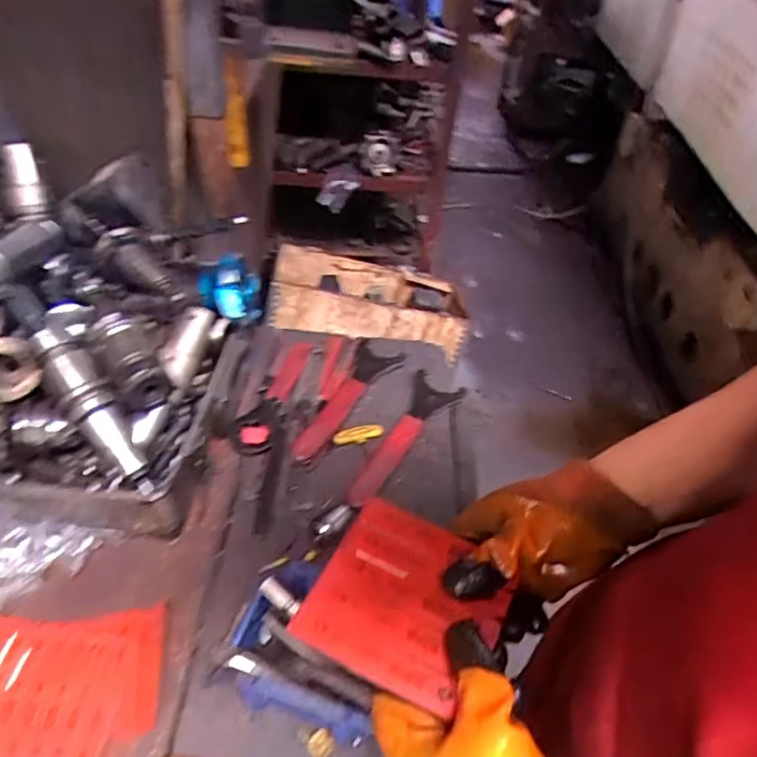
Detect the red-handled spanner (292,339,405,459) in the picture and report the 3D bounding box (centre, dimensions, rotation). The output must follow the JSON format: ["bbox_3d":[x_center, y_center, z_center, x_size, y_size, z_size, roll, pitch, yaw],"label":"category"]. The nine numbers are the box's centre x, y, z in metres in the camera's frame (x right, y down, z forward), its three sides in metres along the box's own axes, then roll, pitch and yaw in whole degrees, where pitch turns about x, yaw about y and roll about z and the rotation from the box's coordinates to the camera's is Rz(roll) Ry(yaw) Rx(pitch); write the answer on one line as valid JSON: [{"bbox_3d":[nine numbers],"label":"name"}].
[{"bbox_3d":[-0.039,0.022,0.738,0.063,0.018,0.229,21,45,15],"label":"red-handled spanner"}]

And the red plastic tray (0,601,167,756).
[{"bbox_3d":[-0.283,0.247,0.474,0.205,0.033,0.122,1,44,-6],"label":"red plastic tray"}]

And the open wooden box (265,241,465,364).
[{"bbox_3d":[-0.031,-0.228,1.663,0.540,0.166,0.351,7,43,0],"label":"open wooden box"}]

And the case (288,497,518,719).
[{"bbox_3d":[0.019,0.140,0.388,0.115,0.014,0.105,21,45,15],"label":"case"}]

